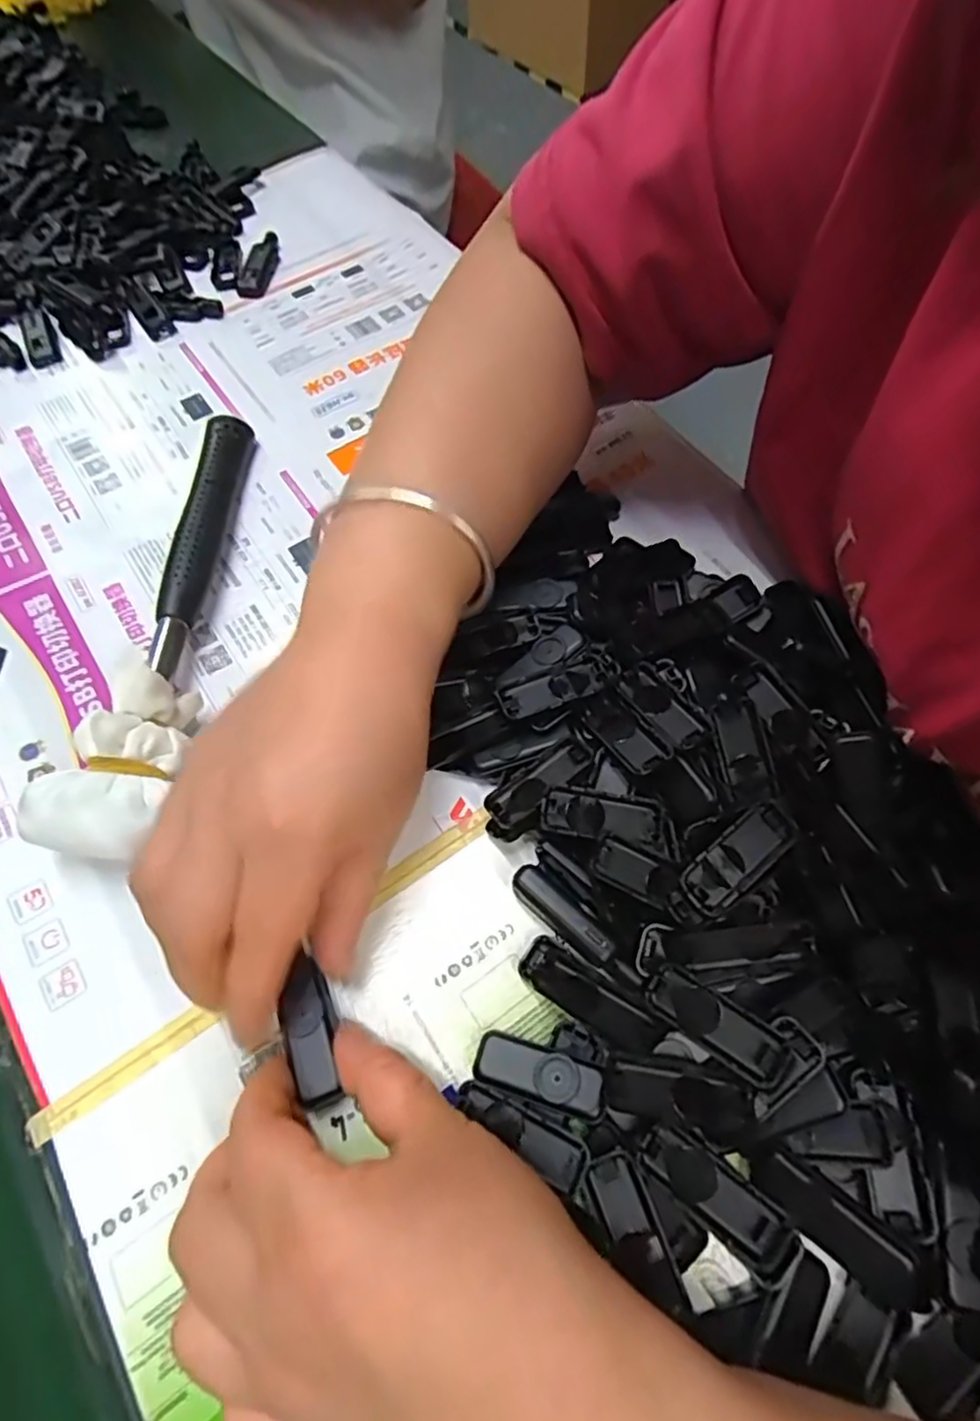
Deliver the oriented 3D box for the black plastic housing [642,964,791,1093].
[{"bbox_3d":[0.075,0.104,0.225,0.046,0.004,0.016,33,69,17],"label":"black plastic housing"}]

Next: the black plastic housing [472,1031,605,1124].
[{"bbox_3d":[0.016,0.123,0.229,0.044,0.011,0.017,15,65,9],"label":"black plastic housing"}]

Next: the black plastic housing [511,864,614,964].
[{"bbox_3d":[0.027,0.076,0.251,0.013,0.015,0.043,-39,69,-16],"label":"black plastic housing"}]

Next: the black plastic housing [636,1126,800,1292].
[{"bbox_3d":[0.070,0.151,0.211,0.050,0.011,0.019,38,71,18],"label":"black plastic housing"}]

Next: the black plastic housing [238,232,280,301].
[{"bbox_3d":[-0.151,-0.293,0.444,0.020,0.007,0.060,11,65,7],"label":"black plastic housing"}]

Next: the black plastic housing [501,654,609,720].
[{"bbox_3d":[0.028,-0.009,0.280,0.047,0.005,0.015,-21,65,-9],"label":"black plastic housing"}]

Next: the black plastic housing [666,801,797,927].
[{"bbox_3d":[0.084,0.056,0.239,0.053,0.016,0.018,-37,68,-15],"label":"black plastic housing"}]

